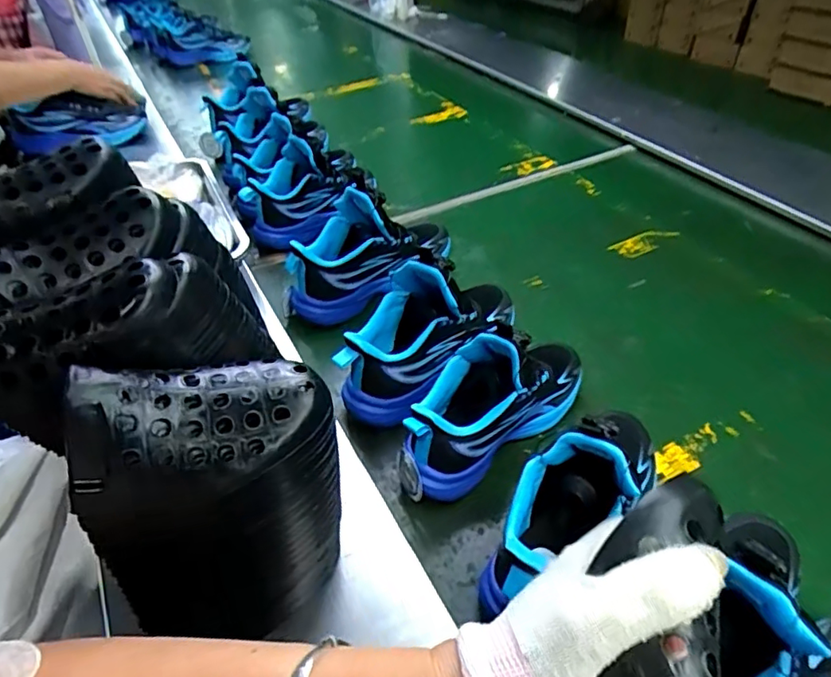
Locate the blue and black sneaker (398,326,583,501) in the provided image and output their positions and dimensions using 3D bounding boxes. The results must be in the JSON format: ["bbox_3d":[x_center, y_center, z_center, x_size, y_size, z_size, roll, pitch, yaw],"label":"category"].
[{"bbox_3d":[0.076,0.053,0.542,0.227,0.140,0.081,-31,50,-27],"label":"blue and black sneaker"}]

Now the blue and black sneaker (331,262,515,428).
[{"bbox_3d":[0.019,-0.013,0.609,0.090,0.146,0.239,30,52,30],"label":"blue and black sneaker"}]

